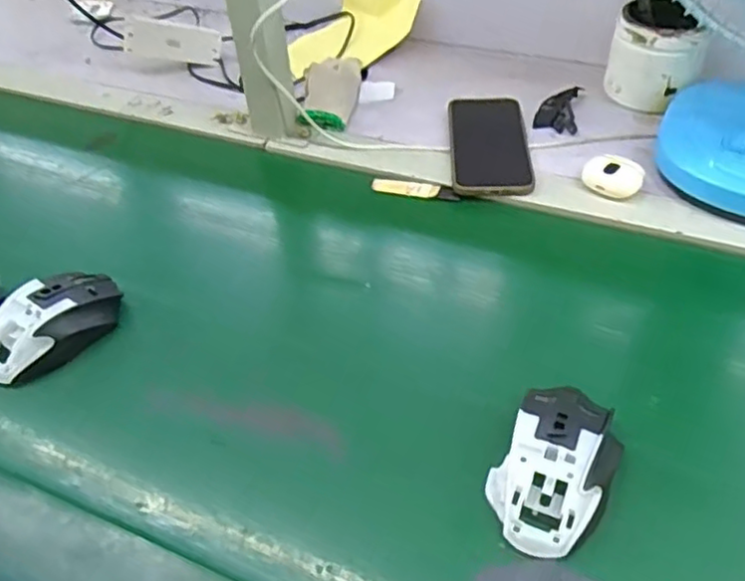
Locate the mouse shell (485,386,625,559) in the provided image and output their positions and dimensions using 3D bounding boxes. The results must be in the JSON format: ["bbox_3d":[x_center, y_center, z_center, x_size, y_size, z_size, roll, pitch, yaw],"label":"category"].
[{"bbox_3d":[0.114,0.105,0.408,0.065,0.031,0.108,20,50,25],"label":"mouse shell"}]

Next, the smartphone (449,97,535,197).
[{"bbox_3d":[0.117,-0.149,0.667,0.074,0.012,0.162,-1,45,6],"label":"smartphone"}]

